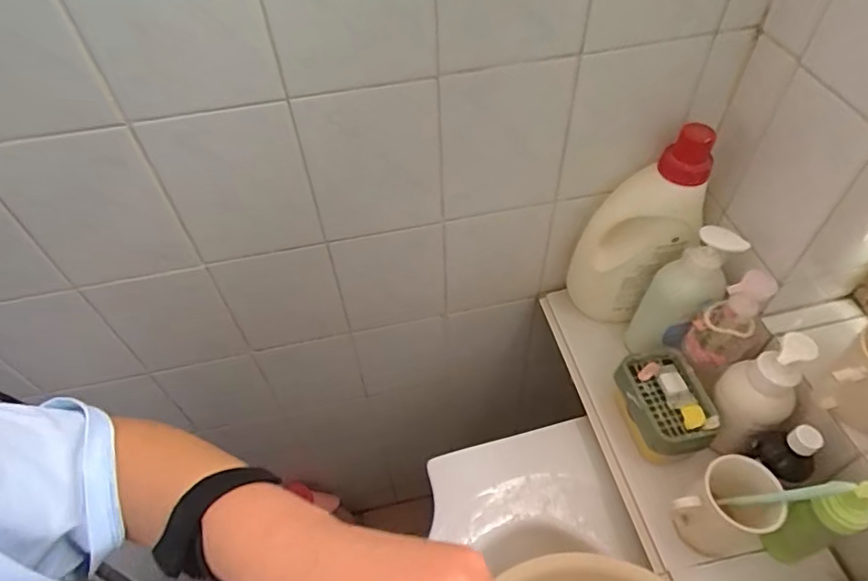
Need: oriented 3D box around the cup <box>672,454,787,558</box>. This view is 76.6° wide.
[{"bbox_3d":[0.308,0.234,0.582,0.083,0.102,0.074,-35,57,-23],"label":"cup"}]

